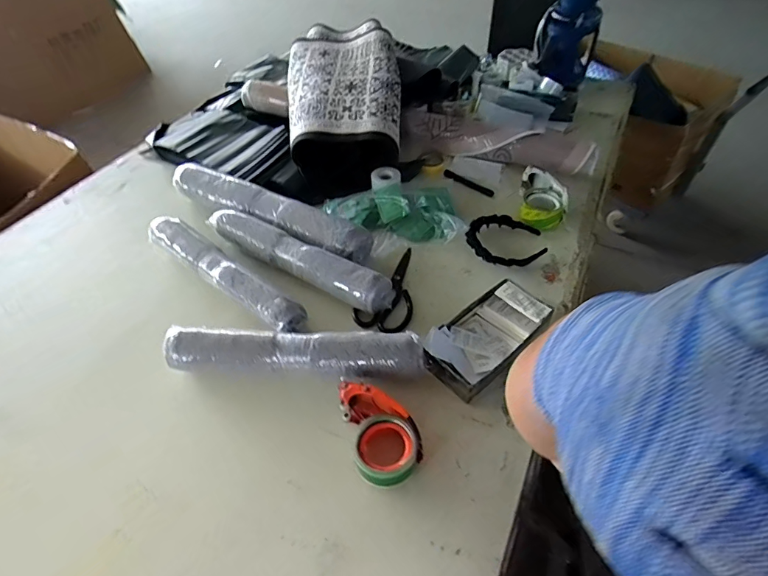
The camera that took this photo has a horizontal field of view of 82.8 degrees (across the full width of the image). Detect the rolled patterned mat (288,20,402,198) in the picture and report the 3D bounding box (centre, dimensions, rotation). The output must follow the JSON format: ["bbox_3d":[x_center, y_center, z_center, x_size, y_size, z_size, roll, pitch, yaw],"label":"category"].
[{"bbox_3d":[-0.098,-0.472,1.079,0.261,0.189,0.519,-5,50,-1],"label":"rolled patterned mat"}]

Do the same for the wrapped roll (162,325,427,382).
[{"bbox_3d":[-0.140,0.109,0.690,0.398,0.073,0.063,1,50,3],"label":"wrapped roll"}]

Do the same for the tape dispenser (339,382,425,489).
[{"bbox_3d":[-0.004,0.209,0.634,0.090,0.058,0.150,-16,51,-10],"label":"tape dispenser"}]

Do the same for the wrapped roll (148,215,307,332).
[{"bbox_3d":[-0.298,-0.028,0.807,0.395,0.063,0.067,30,57,25],"label":"wrapped roll"}]

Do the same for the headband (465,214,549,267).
[{"bbox_3d":[0.243,-0.093,0.868,0.149,0.027,0.126,29,56,24],"label":"headband"}]

